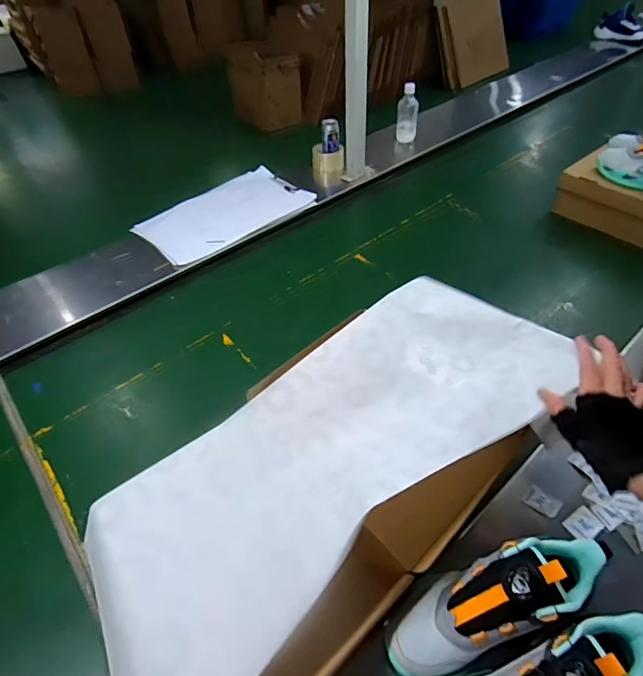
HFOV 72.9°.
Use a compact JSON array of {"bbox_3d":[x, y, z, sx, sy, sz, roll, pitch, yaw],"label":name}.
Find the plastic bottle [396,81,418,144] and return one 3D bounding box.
[{"bbox_3d":[0.286,-0.738,1.437,0.070,0.169,0.057,3,46,6],"label":"plastic bottle"}]

